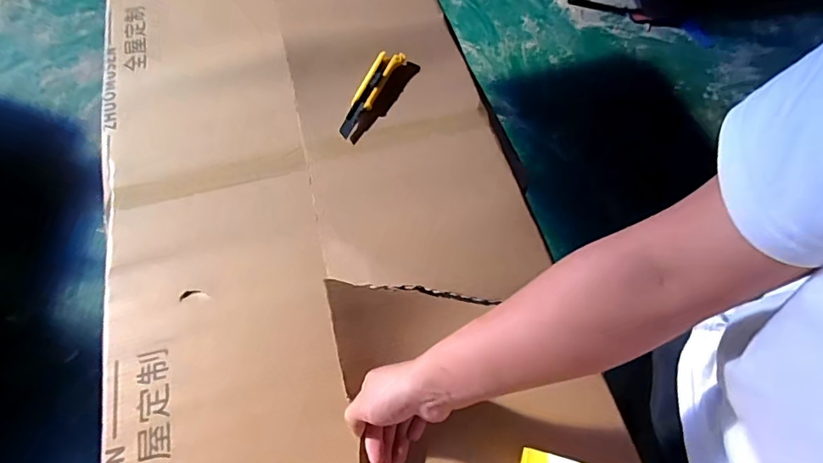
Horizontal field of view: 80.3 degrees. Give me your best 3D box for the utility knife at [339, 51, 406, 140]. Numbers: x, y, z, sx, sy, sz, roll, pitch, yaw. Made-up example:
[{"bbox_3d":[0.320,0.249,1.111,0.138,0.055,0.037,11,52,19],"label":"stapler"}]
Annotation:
[{"bbox_3d":[-0.067,-0.222,0.763,0.038,0.021,0.182,24,63,12],"label":"utility knife"}]

